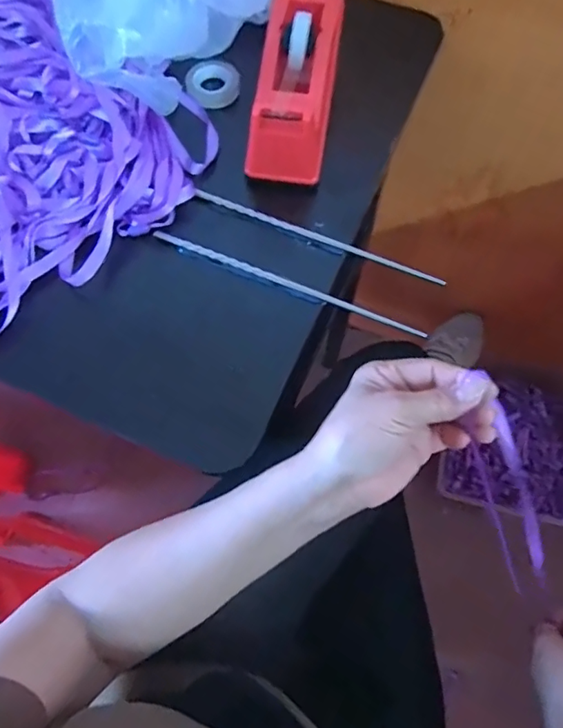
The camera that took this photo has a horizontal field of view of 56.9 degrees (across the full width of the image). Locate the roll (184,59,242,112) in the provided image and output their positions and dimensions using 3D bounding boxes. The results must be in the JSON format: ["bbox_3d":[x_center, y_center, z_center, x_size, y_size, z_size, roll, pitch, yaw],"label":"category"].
[{"bbox_3d":[-0.063,-0.257,0.477,0.050,0.011,0.052,0,67,1],"label":"roll"}]

